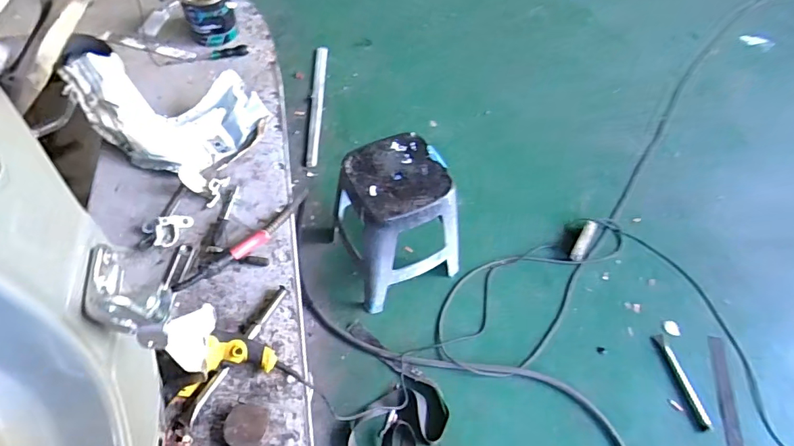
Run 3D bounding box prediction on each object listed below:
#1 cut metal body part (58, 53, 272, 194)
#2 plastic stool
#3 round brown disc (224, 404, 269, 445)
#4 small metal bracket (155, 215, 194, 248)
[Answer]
[{"bbox_3d":[-0.640,-0.326,1.314,0.499,0.141,0.325,28,60,16],"label":"cut metal body part"},{"bbox_3d":[-0.011,-0.001,1.565,0.329,0.469,0.331,-24,60,-17],"label":"plastic stool"},{"bbox_3d":[-0.295,0.393,0.920,0.088,0.033,0.087,5,56,2],"label":"round brown disc"},{"bbox_3d":[-0.547,0.016,1.153,0.067,0.031,0.091,12,57,6],"label":"small metal bracket"}]

